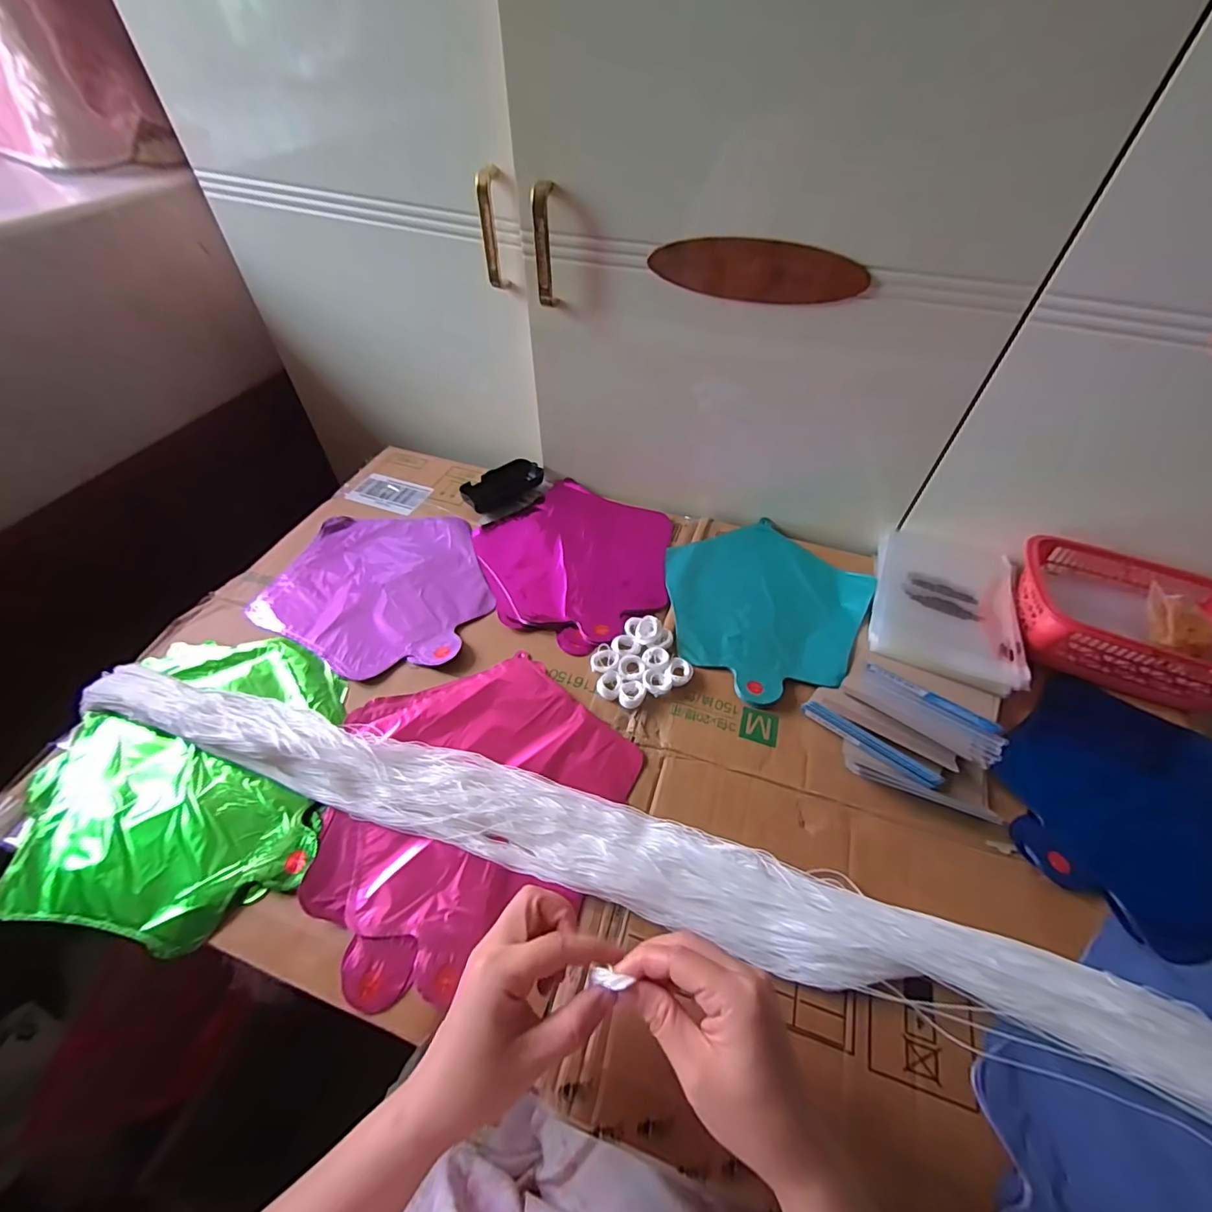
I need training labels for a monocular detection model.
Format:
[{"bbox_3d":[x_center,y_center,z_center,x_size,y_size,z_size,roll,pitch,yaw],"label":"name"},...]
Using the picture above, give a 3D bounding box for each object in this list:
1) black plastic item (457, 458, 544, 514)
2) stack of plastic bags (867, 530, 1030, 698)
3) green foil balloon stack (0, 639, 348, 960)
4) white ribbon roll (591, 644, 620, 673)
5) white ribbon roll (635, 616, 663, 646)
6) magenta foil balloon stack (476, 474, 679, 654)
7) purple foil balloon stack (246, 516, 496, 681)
[{"bbox_3d":[-0.137,-0.163,0.699,0.113,0.027,0.052,-34,59,-27],"label":"black plastic item"},{"bbox_3d":[0.363,-0.007,0.553,0.140,0.019,0.198,18,51,13],"label":"stack of plastic bags"},{"bbox_3d":[-0.351,0.139,0.437,0.232,0.016,0.256,-5,50,-6],"label":"green foil balloon stack"},{"bbox_3d":[-0.002,0.052,0.504,0.023,0.014,0.026,26,53,19],"label":"white ribbon roll"},{"bbox_3d":[0.044,0.026,0.527,0.027,0.012,0.031,11,50,7],"label":"white ribbon roll"},{"bbox_3d":[-0.032,-0.060,0.618,0.239,0.014,0.234,-35,59,-28],"label":"magenta foil balloon stack"},{"bbox_3d":[-0.244,-0.028,0.574,0.237,0.009,0.228,13,50,8],"label":"purple foil balloon stack"}]

